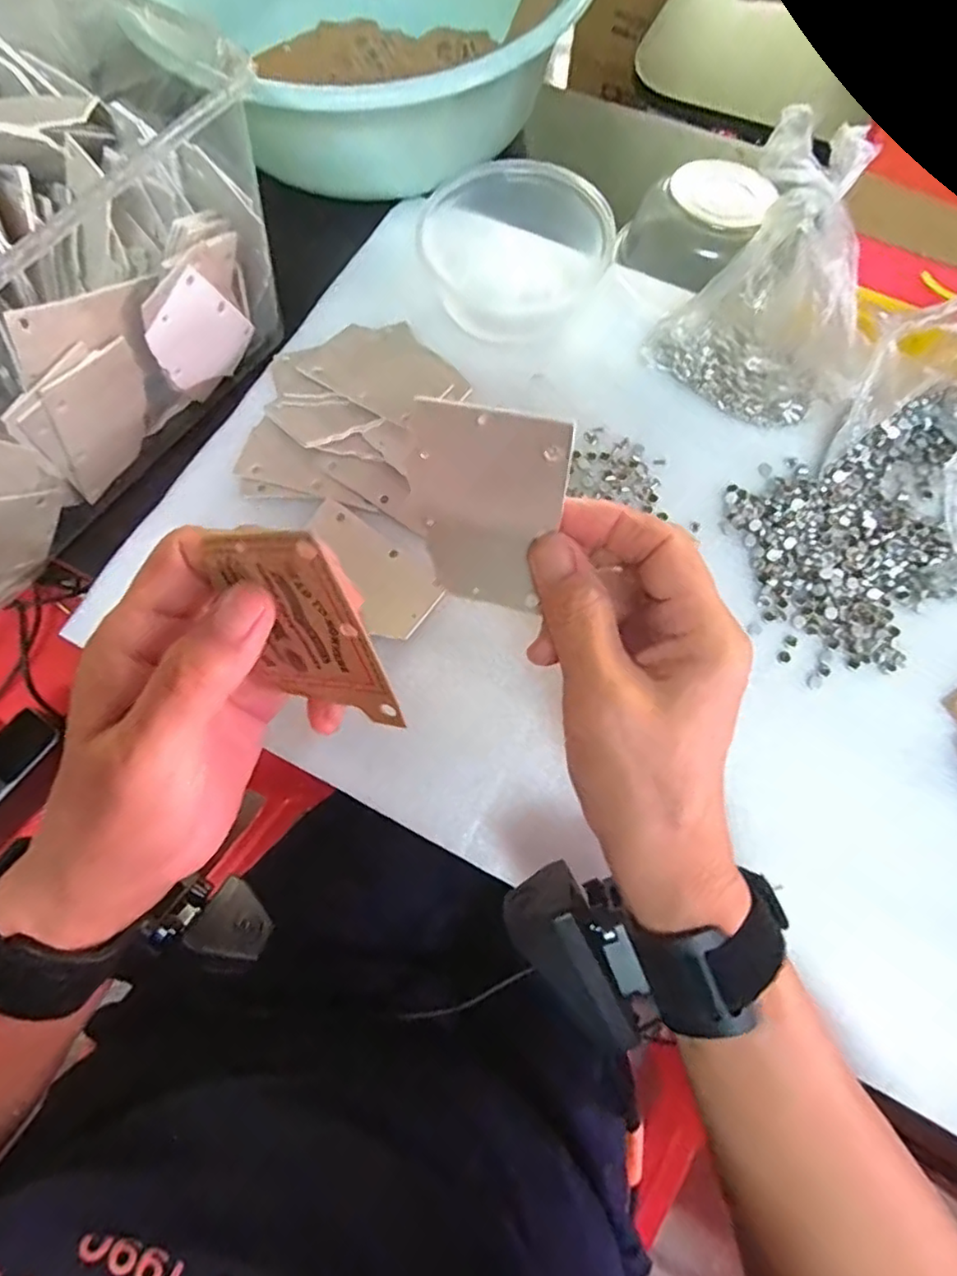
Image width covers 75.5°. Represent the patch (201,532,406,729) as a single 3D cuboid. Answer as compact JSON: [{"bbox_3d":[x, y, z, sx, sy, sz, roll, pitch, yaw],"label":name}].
[{"bbox_3d":[-0.058,-0.001,0.199,0.047,0.076,0.004,1,43,23],"label":"patch"}]

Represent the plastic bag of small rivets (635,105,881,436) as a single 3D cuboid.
[{"bbox_3d":[0.163,-0.179,0.329,0.107,0.109,0.075,40,80,10],"label":"plastic bag of small rivets"}]

